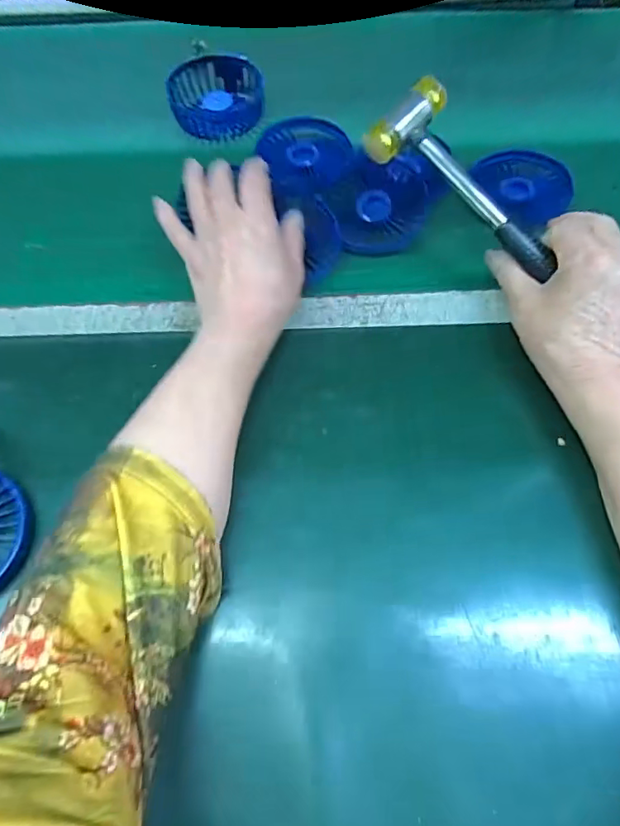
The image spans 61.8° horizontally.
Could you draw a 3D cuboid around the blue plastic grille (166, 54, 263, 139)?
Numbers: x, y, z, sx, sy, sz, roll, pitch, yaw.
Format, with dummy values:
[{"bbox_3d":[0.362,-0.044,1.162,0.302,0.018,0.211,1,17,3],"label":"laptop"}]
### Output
[{"bbox_3d":[-0.088,-0.305,0.496,0.086,0.025,0.097,-4,64,-5],"label":"blue plastic grille"}]

